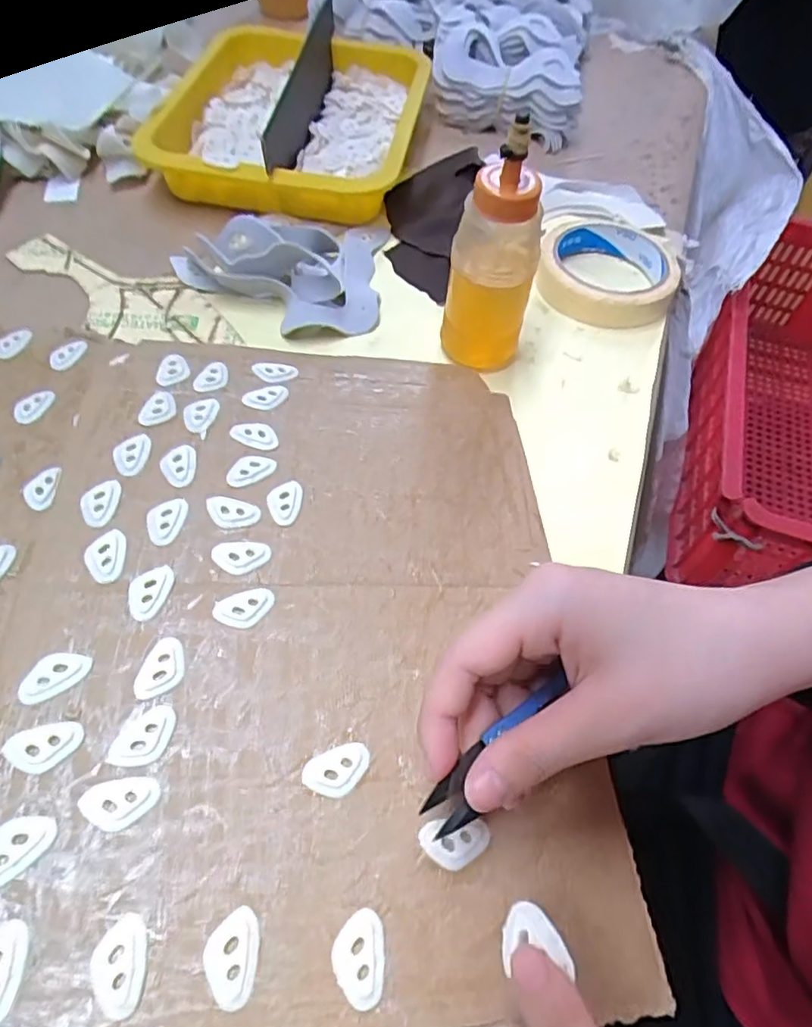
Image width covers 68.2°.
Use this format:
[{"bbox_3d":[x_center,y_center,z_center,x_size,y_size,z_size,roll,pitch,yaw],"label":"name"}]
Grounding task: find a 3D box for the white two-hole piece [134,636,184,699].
[{"bbox_3d":[-0.098,0.062,0.241,0.016,0.004,0.026,11,56,4],"label":"white two-hole piece"}]

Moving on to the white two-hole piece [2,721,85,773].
[{"bbox_3d":[-0.133,0.084,0.218,0.026,0.004,0.016,-14,58,-13],"label":"white two-hole piece"}]

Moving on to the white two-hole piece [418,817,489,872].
[{"bbox_3d":[0.018,0.122,0.222,0.026,0.004,0.016,-2,56,-5],"label":"white two-hole piece"}]

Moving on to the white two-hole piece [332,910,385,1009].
[{"bbox_3d":[-0.016,0.147,0.198,0.017,0.004,0.026,6,55,0],"label":"white two-hole piece"}]

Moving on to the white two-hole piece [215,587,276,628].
[{"bbox_3d":[-0.070,0.040,0.262,0.026,0.004,0.016,-24,60,-19],"label":"white two-hole piece"}]

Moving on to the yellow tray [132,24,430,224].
[{"bbox_3d":[-0.092,-0.356,0.534,0.201,0.047,0.288,9,56,2],"label":"yellow tray"}]

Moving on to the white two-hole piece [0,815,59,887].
[{"bbox_3d":[-0.131,0.112,0.200,0.025,0.004,0.016,-36,65,-25],"label":"white two-hole piece"}]

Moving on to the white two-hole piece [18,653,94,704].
[{"bbox_3d":[-0.137,0.062,0.233,0.026,0.004,0.016,-25,61,-19],"label":"white two-hole piece"}]

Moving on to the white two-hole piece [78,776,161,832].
[{"bbox_3d":[-0.102,0.102,0.212,0.026,0.004,0.017,-7,56,-9],"label":"white two-hole piece"}]

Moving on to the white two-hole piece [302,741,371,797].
[{"bbox_3d":[-0.026,0.098,0.230,0.026,0.004,0.017,-25,61,-19],"label":"white two-hole piece"}]

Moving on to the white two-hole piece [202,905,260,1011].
[{"bbox_3d":[-0.057,0.143,0.194,0.017,0.004,0.026,6,55,1],"label":"white two-hole piece"}]

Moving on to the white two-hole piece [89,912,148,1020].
[{"bbox_3d":[-0.090,0.141,0.188,0.016,0.004,0.026,-7,56,-8],"label":"white two-hole piece"}]

